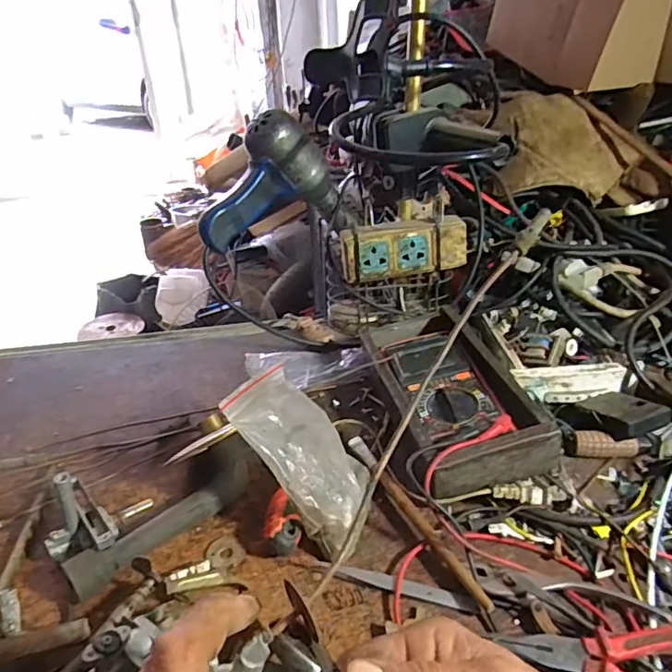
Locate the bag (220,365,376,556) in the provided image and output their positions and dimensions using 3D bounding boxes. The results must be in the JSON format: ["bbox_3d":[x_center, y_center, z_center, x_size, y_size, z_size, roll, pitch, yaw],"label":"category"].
[{"bbox_3d":[-0.022,0.089,0.421,0.027,0.142,0.089,-35,7,37],"label":"bag"}]

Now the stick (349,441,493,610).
[{"bbox_3d":[0.058,0.136,0.422,0.013,0.012,0.178,-17,35,-22],"label":"stick"}]

